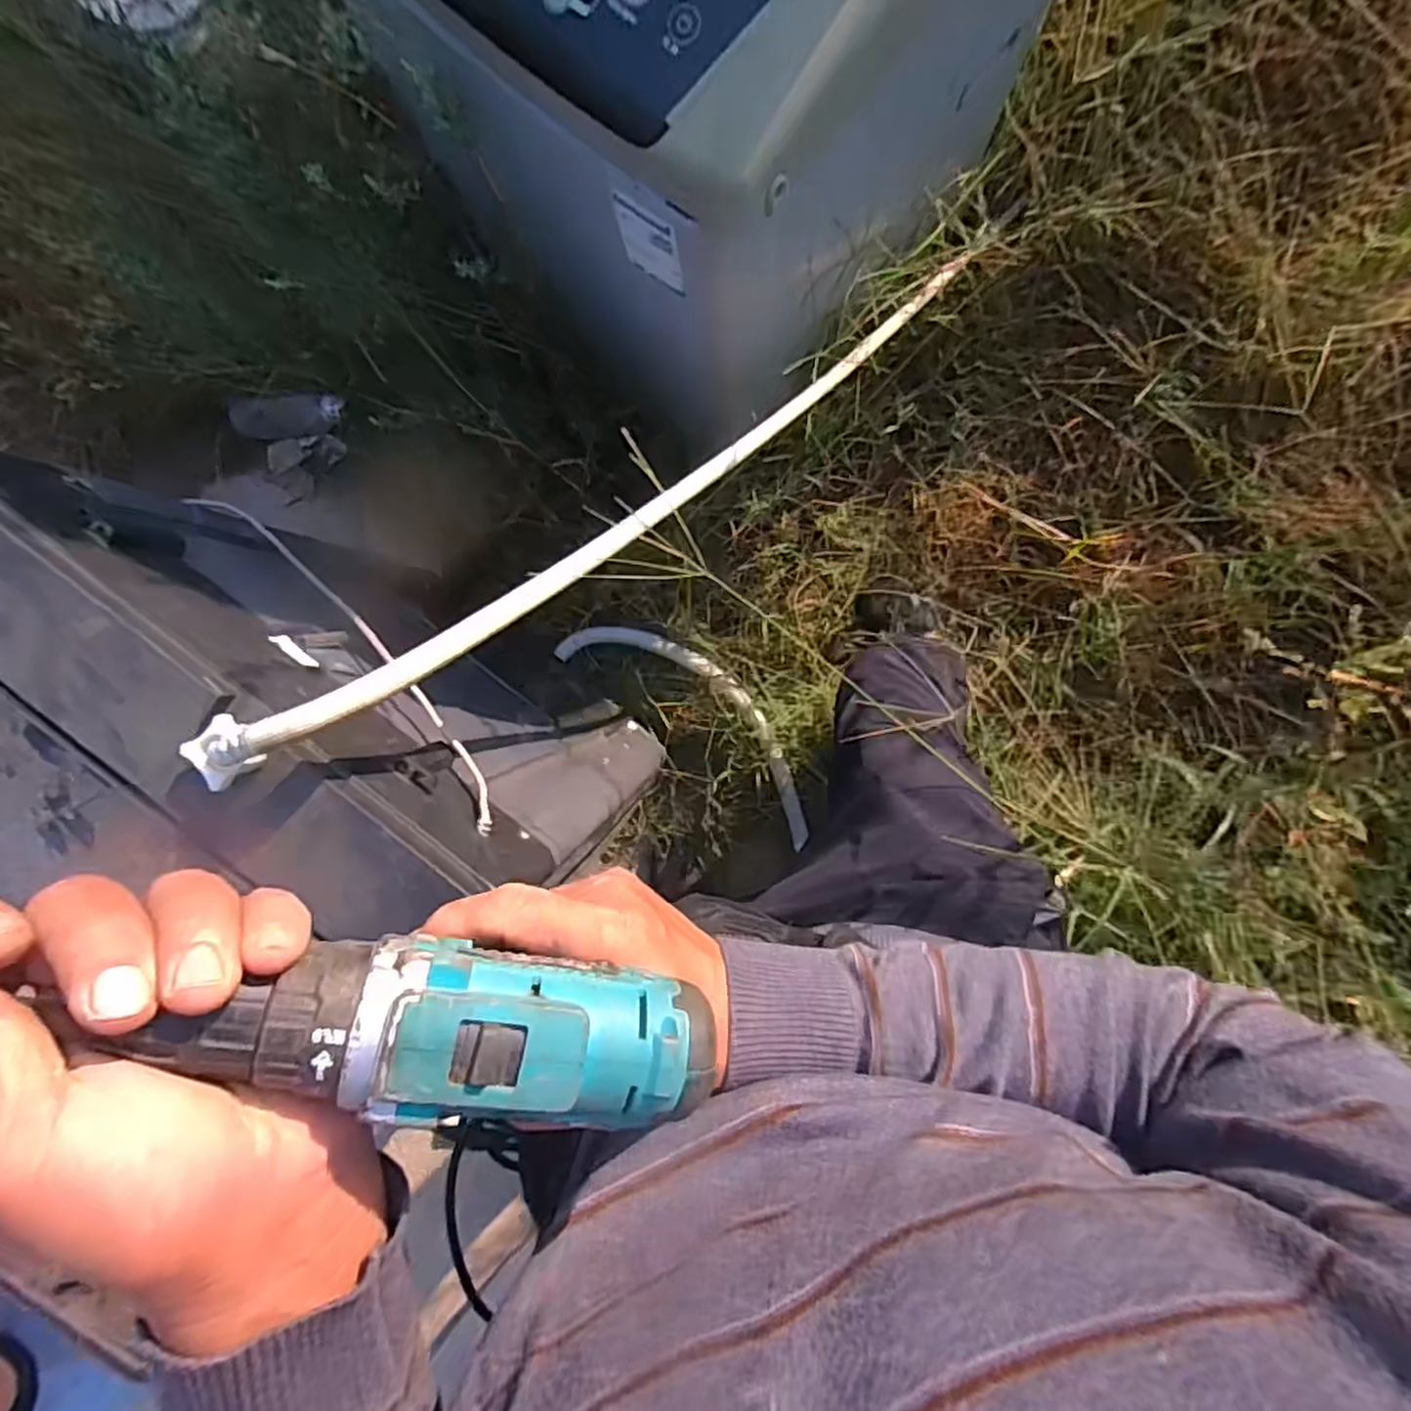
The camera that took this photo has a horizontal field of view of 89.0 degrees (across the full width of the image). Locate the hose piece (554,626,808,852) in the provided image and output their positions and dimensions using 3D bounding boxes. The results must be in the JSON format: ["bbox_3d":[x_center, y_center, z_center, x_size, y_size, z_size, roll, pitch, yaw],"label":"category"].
[{"bbox_3d":[-0.002,0.017,1.320,0.571,0.087,0.164,38,95,0],"label":"hose piece"}]

